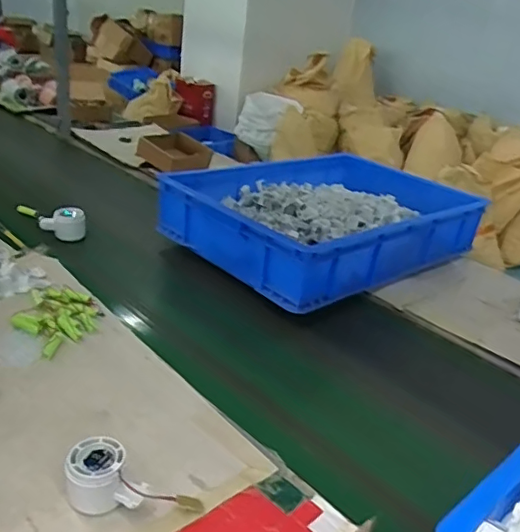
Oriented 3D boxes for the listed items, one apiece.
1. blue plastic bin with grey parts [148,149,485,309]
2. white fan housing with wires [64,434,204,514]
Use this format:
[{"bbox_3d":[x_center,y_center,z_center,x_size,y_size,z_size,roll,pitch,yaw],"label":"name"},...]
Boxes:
[{"bbox_3d":[0.141,-0.111,1.198,0.617,0.110,0.419,-16,34,-39],"label":"blue plastic bin with grey parts"},{"bbox_3d":[-0.125,0.209,0.568,0.130,0.058,0.059,3,26,-9],"label":"white fan housing with wires"}]

